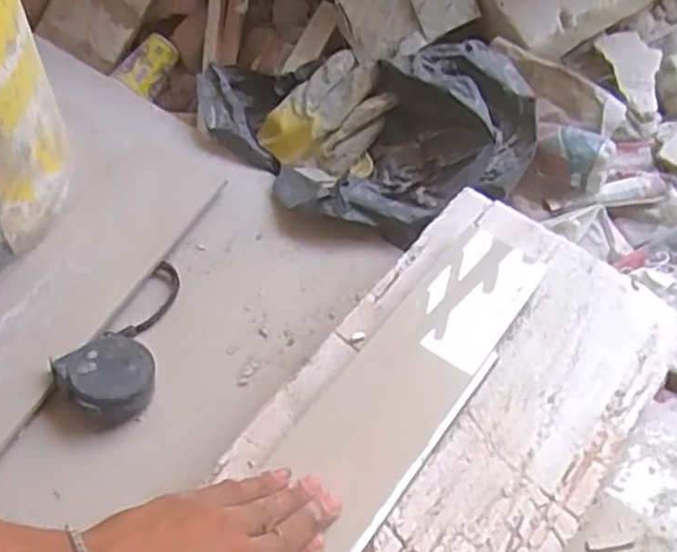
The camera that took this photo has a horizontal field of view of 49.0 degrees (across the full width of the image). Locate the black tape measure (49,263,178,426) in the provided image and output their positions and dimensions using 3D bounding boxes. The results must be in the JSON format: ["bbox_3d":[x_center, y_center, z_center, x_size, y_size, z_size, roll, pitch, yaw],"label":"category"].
[{"bbox_3d":[-0.176,0.044,0.587,0.077,0.040,0.152,1,56,0],"label":"black tape measure"}]

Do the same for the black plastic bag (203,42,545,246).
[{"bbox_3d":[0.021,-0.133,0.688,0.315,0.084,0.218,2,56,1],"label":"black plastic bag"}]

